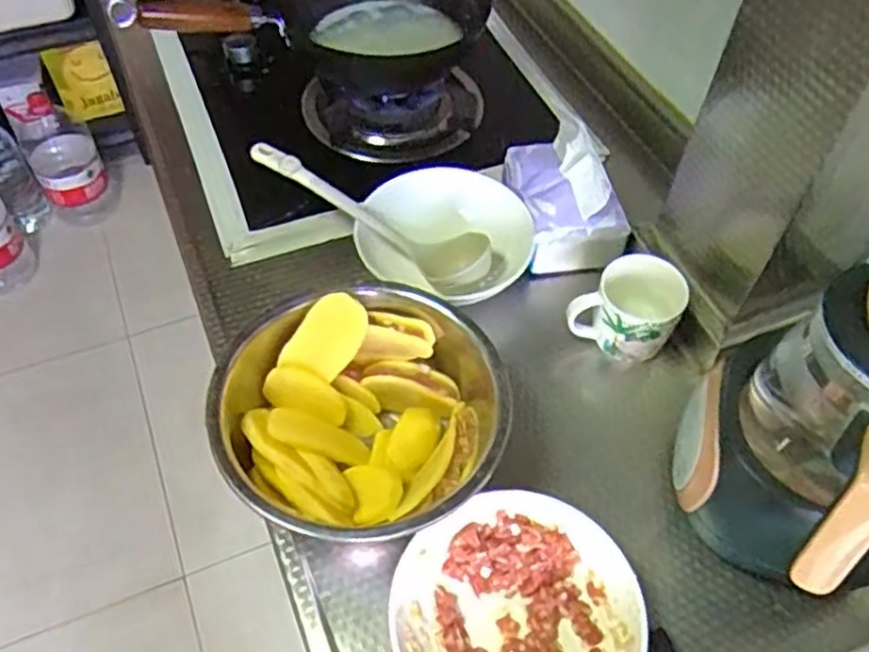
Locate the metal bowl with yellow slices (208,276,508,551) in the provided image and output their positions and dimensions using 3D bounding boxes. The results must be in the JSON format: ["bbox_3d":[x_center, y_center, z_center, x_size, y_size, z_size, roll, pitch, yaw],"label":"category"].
[{"bbox_3d":[-0.059,0.080,0.614,0.219,0.097,0.219,1,53,-1],"label":"metal bowl with yellow slices"}]

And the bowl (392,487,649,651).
[{"bbox_3d":[0.061,0.219,0.555,0.177,0.053,0.171,1,53,-1],"label":"bowl"}]

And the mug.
[{"bbox_3d":[0.183,-0.015,0.721,0.096,0.078,0.078,21,56,14],"label":"mug"}]

